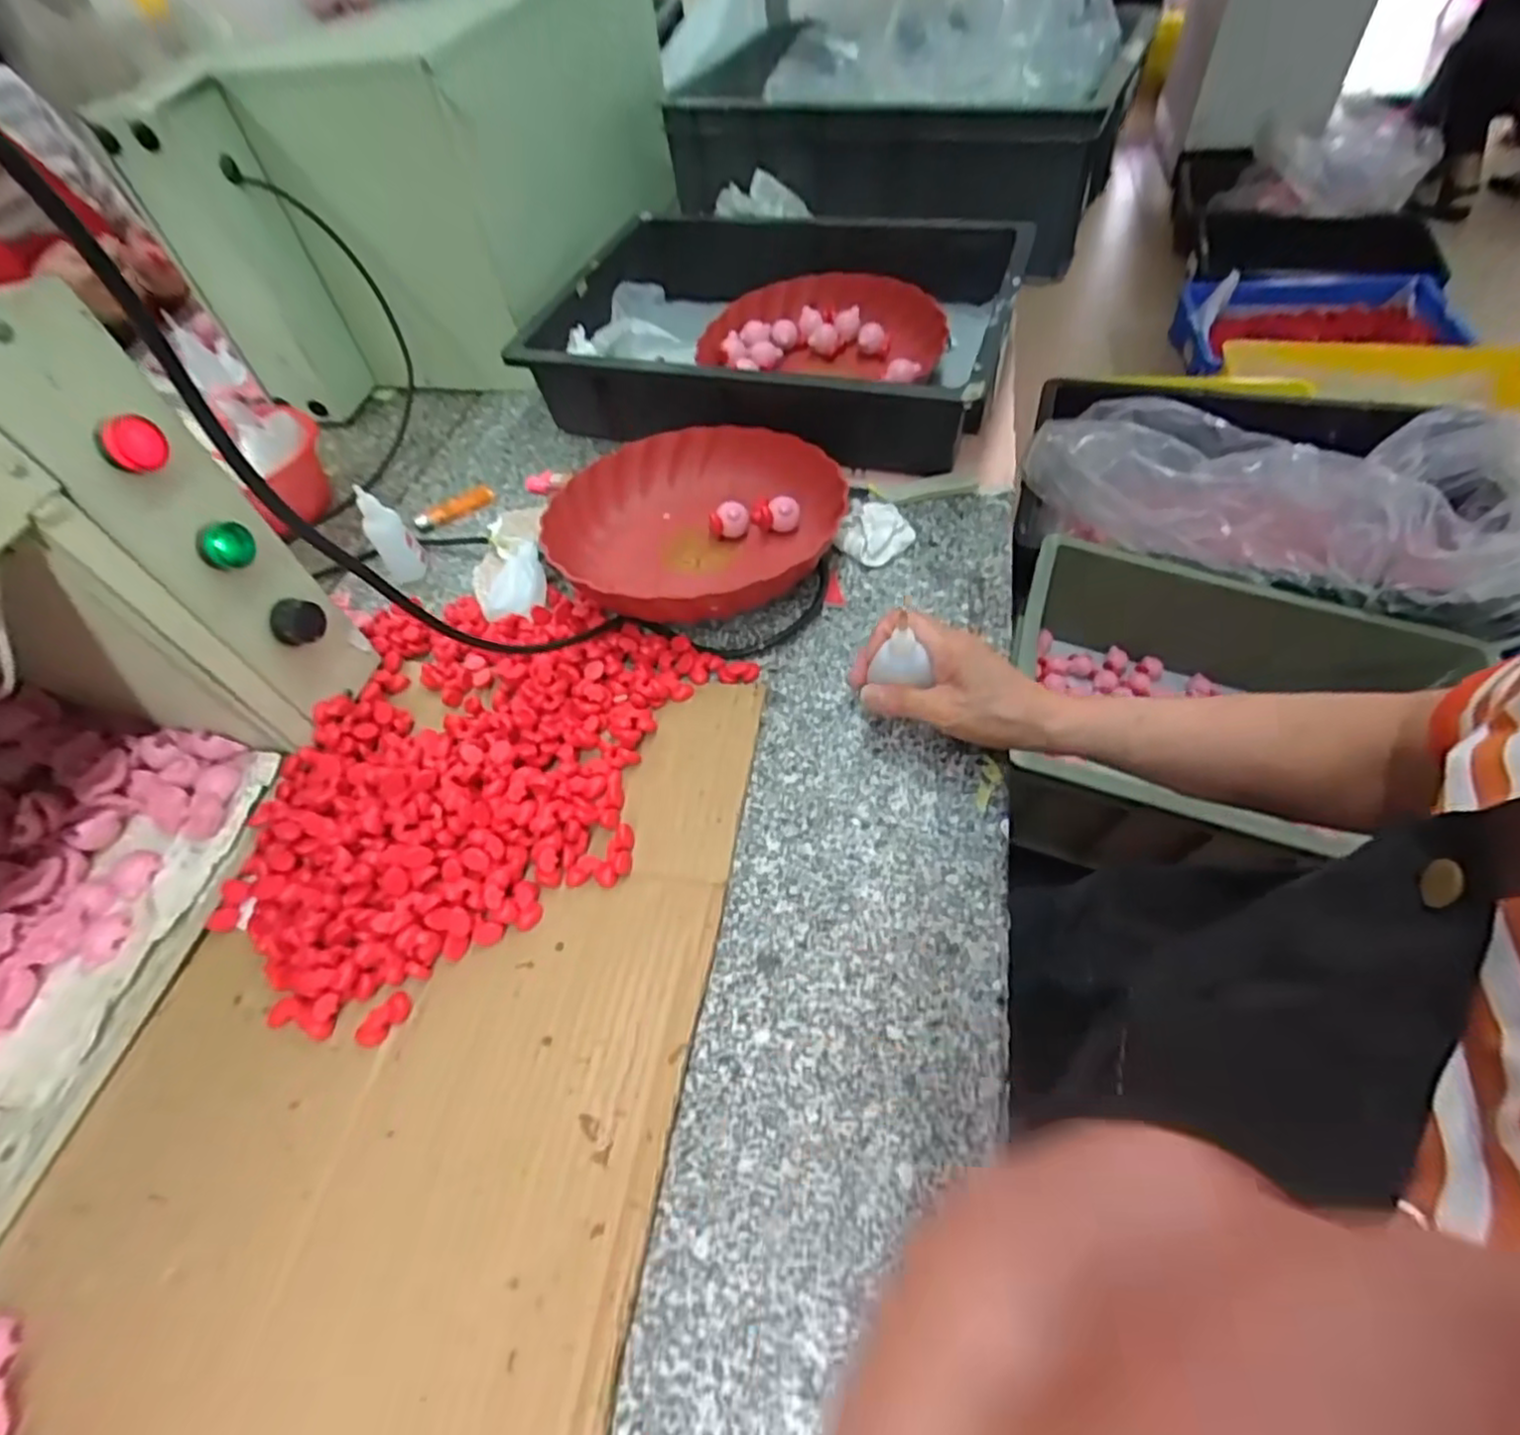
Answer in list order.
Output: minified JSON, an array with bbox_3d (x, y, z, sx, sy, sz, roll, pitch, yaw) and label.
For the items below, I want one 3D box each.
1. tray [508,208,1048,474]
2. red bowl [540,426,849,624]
[{"bbox_3d":[0.018,-0.407,0.738,0.453,0.107,0.352,14,57,13],"label":"tray"},{"bbox_3d":[-0.055,-0.162,0.589,0.239,0.054,0.234,-2,55,3],"label":"red bowl"}]

